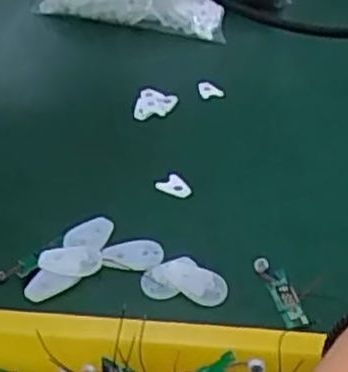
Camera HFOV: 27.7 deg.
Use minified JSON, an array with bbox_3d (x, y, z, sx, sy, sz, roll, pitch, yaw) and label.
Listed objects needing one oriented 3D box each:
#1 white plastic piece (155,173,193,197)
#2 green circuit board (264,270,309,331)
[{"bbox_3d":[0.001,-0.001,0.475,0.023,0.009,0.014,10,37,12],"label":"white plastic piece"},{"bbox_3d":[0.062,0.062,0.393,0.012,0.005,0.038,-7,37,-12],"label":"green circuit board"}]

